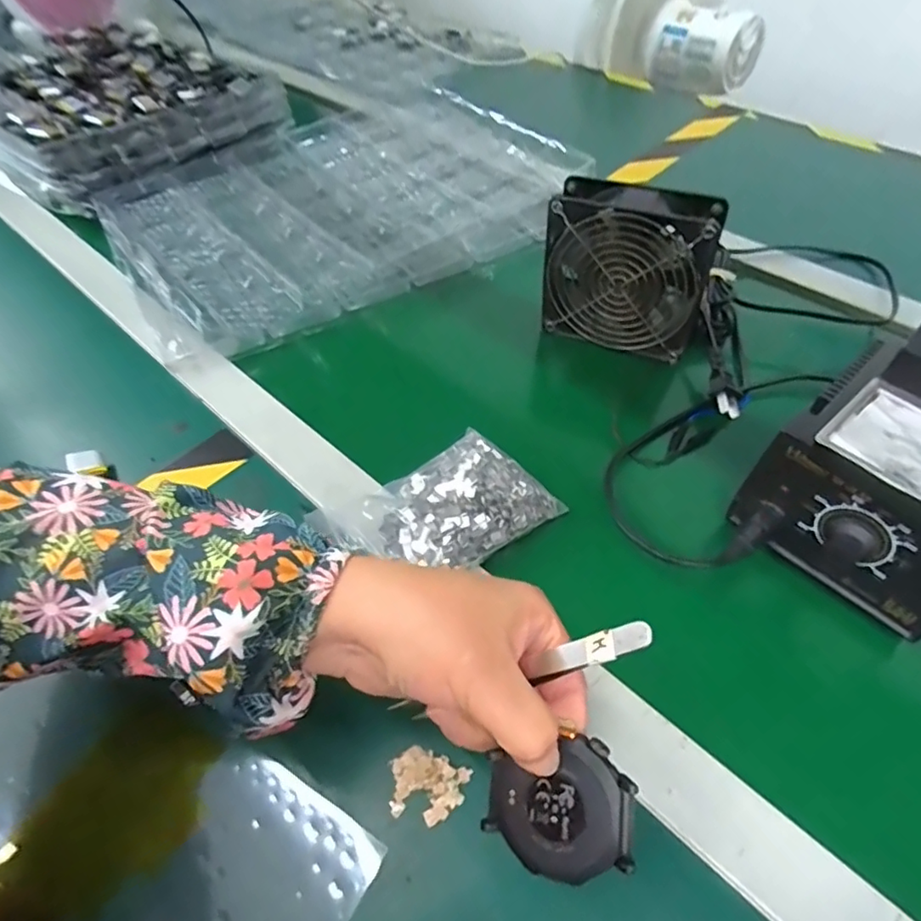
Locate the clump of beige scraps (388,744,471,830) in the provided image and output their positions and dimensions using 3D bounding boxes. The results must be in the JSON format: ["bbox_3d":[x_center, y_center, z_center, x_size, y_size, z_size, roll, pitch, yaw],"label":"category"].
[{"bbox_3d":[-0.017,0.158,0.276,0.037,0.008,0.030,14,53,12],"label":"clump of beige scraps"}]

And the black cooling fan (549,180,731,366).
[{"bbox_3d":[0.127,-0.148,0.438,0.125,0.108,0.042,23,55,19],"label":"black cooling fan"}]

